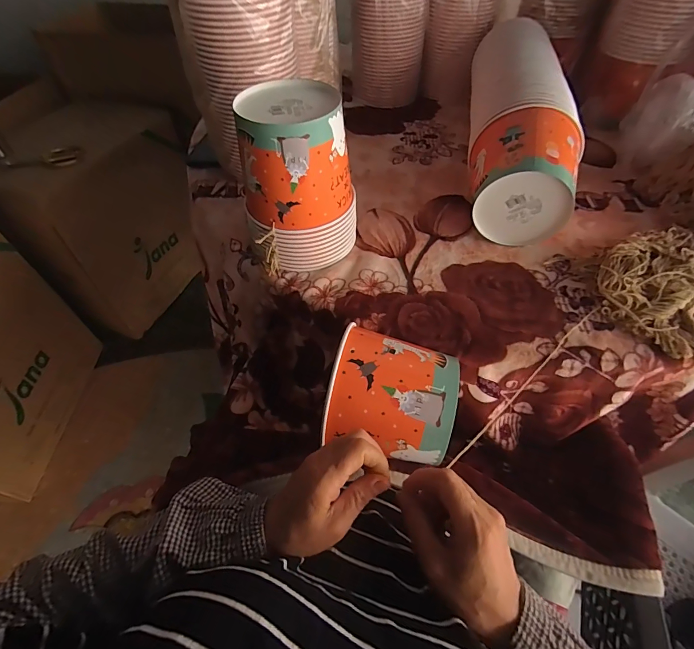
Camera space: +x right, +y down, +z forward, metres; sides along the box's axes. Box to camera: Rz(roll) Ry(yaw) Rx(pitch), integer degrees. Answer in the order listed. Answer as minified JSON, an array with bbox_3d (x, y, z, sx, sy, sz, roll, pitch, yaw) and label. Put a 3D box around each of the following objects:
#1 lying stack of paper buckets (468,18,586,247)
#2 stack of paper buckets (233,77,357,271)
[{"bbox_3d":[0.307,-0.378,0.682,0.148,0.156,0.540,9,53,9],"label":"lying stack of paper buckets"},{"bbox_3d":[-0.064,-0.199,0.522,0.140,0.206,0.135,-8,52,-4],"label":"stack of paper buckets"}]

